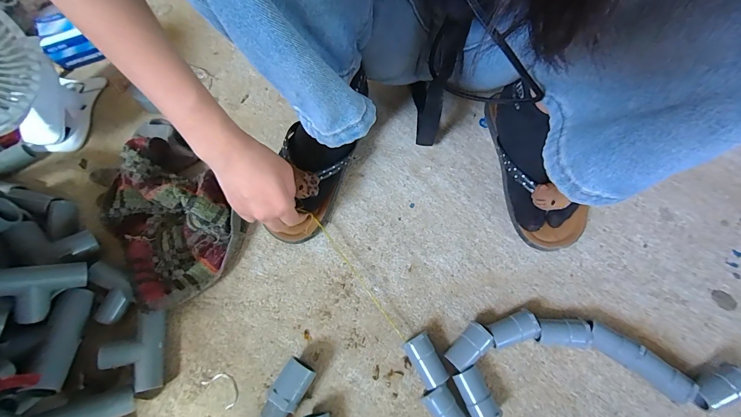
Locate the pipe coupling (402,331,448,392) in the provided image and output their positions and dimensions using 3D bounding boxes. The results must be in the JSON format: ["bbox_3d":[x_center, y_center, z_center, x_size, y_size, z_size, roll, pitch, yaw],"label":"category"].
[{"bbox_3d":[0.060,0.165,0.359,0.028,0.030,0.053,-27,70,-9],"label":"pipe coupling"}]

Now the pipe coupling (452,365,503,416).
[{"bbox_3d":[0.109,0.196,0.346,0.027,0.029,0.051,-26,70,-8],"label":"pipe coupling"}]

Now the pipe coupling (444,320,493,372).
[{"bbox_3d":[0.108,0.153,0.365,0.052,0.028,0.027,-43,73,-14],"label":"pipe coupling"}]

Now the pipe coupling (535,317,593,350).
[{"bbox_3d":[0.210,0.138,0.367,0.054,0.030,0.028,4,68,4],"label":"pipe coupling"}]

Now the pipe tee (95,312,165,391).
[{"bbox_3d":[-0.259,0.157,0.361,0.056,0.025,0.079,0,69,-25],"label":"pipe tee"}]

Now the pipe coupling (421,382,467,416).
[{"bbox_3d":[0.079,0.211,0.341,0.028,0.028,0.054,-32,71,-10],"label":"pipe coupling"}]

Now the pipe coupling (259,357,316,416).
[{"bbox_3d":[-0.088,0.196,0.349,0.032,0.033,0.068,27,71,12],"label":"pipe coupling"}]

